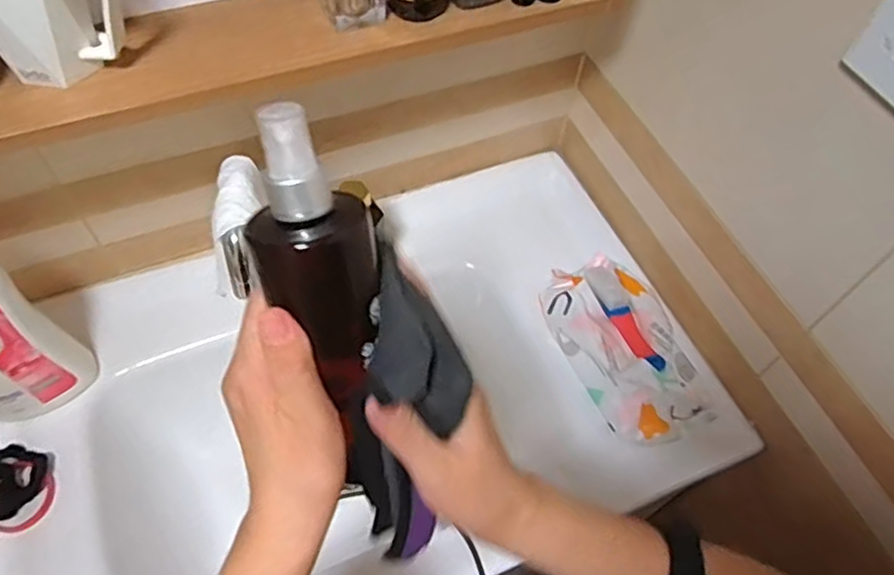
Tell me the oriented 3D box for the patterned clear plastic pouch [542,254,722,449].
[{"bbox_3d":[0.201,0.057,0.729,0.126,0.063,0.234,-16,60,-13],"label":"patterned clear plastic pouch"}]

